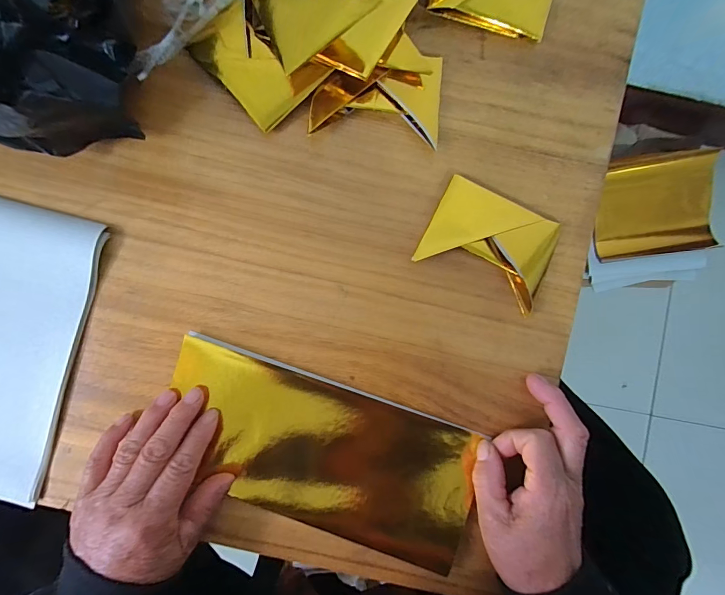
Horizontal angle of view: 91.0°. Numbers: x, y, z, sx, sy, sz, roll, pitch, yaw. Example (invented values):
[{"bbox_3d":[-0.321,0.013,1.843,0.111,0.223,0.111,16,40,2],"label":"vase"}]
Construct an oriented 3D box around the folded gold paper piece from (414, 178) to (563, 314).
[{"bbox_3d":[0.099,-0.042,0.276,0.098,0.013,0.070,23,89,-2],"label":"folded gold paper piece"}]

